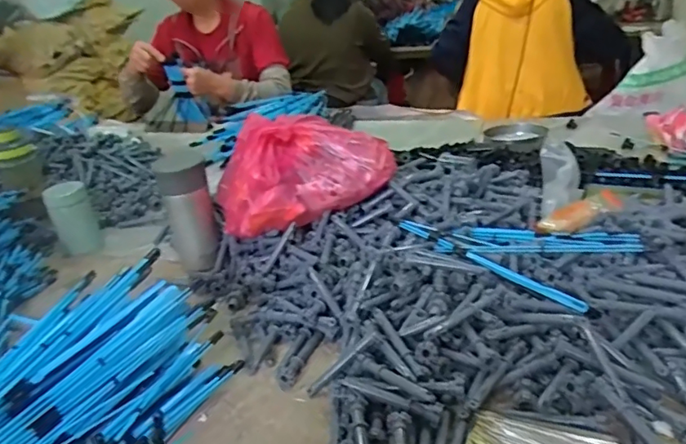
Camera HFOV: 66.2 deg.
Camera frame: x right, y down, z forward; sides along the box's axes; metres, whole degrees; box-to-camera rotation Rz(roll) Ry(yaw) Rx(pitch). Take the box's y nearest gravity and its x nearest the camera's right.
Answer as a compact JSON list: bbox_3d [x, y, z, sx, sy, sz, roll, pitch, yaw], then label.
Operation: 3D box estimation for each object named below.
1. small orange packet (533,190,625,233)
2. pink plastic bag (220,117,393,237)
[{"bbox_3d":[0.316,-0.010,0.702,0.117,0.011,0.045,-24,28,-3],"label":"small orange packet"},{"bbox_3d":[-0.054,-0.071,0.762,0.244,0.149,0.118,-16,28,-17],"label":"pink plastic bag"}]

